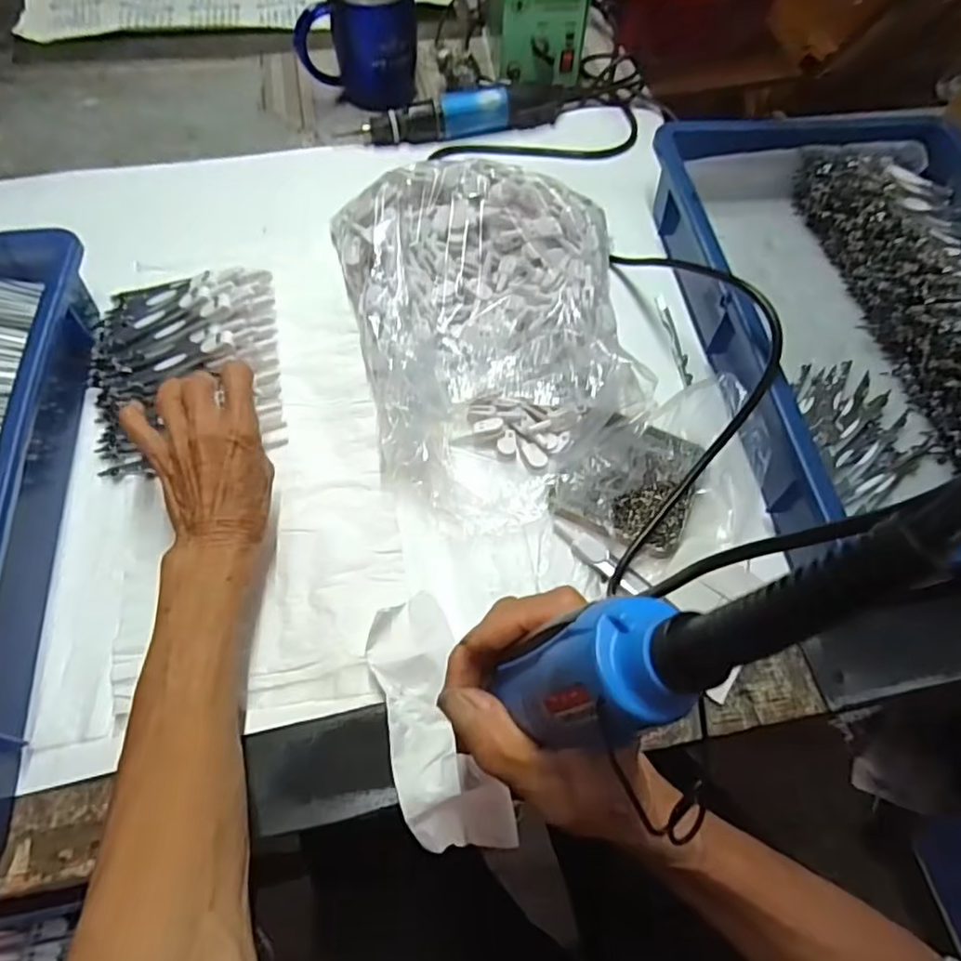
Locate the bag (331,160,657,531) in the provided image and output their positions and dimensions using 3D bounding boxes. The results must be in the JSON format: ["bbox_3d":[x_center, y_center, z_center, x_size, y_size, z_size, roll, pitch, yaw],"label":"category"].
[{"bbox_3d":[0.013,-0.120,0.478,0.212,0.081,0.288,-11,60,-10],"label":"bag"}]

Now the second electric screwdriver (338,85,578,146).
[{"bbox_3d":[-0.012,-0.381,0.645,0.252,0.041,0.039,-12,60,-10],"label":"second electric screwdriver"}]

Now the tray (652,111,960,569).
[{"bbox_3d":[0.322,-0.134,0.494,0.304,0.076,0.426,-5,59,-6],"label":"tray"}]

